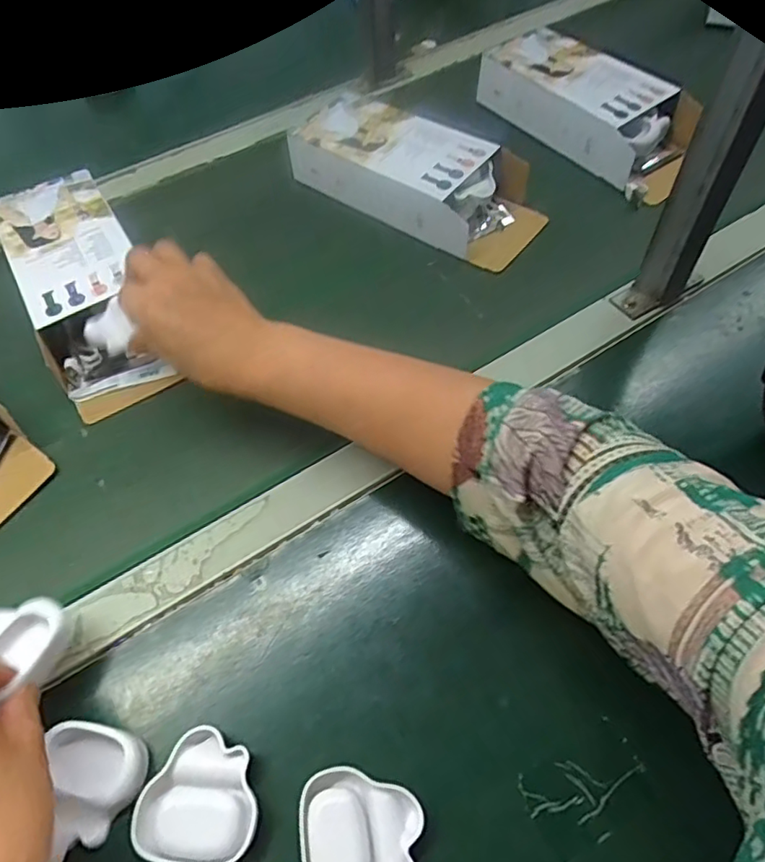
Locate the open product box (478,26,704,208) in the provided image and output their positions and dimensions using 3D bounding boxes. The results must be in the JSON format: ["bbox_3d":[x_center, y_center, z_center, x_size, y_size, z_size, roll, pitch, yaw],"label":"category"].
[{"bbox_3d":[0.210,-0.331,0.588,0.093,0.059,0.230,-32,61,-17],"label":"open product box"}]

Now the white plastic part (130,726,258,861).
[{"bbox_3d":[-0.096,0.200,0.310,0.060,0.011,0.061,22,63,15],"label":"white plastic part"}]

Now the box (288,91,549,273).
[{"bbox_3d":[0.034,-0.246,0.555,0.242,0.058,0.093,32,66,20],"label":"box"}]

